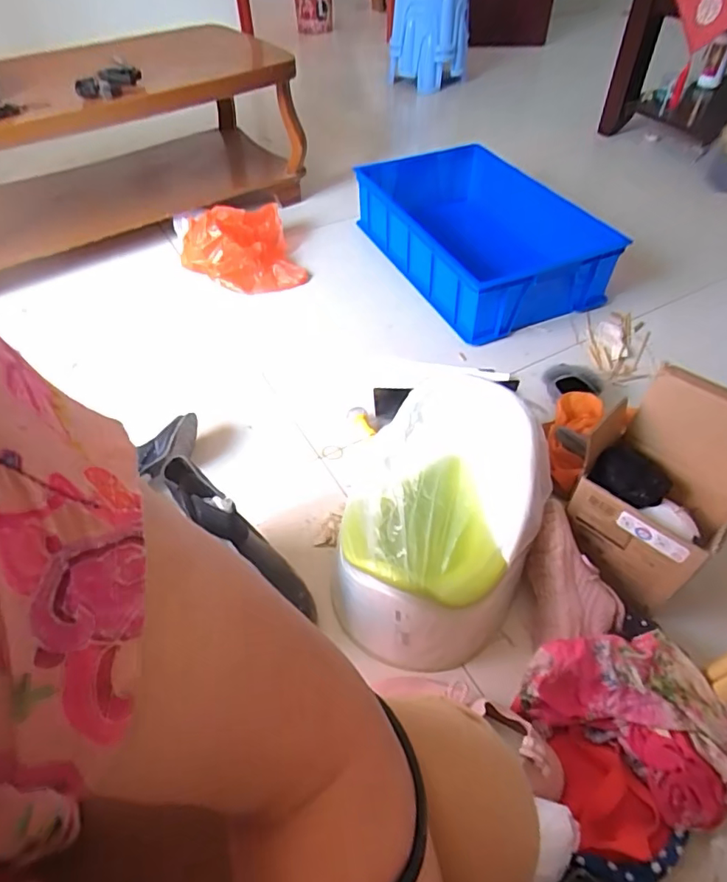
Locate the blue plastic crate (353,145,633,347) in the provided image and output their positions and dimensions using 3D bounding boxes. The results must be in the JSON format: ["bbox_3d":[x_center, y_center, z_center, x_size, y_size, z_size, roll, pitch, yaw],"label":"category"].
[{"bbox_3d":[0.283,-0.566,1.419,0.391,0.179,0.719,-22,53,-15],"label":"blue plastic crate"}]

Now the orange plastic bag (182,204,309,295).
[{"bbox_3d":[-0.334,-0.535,1.441,0.299,0.131,0.270,-11,51,-7],"label":"orange plastic bag"}]

